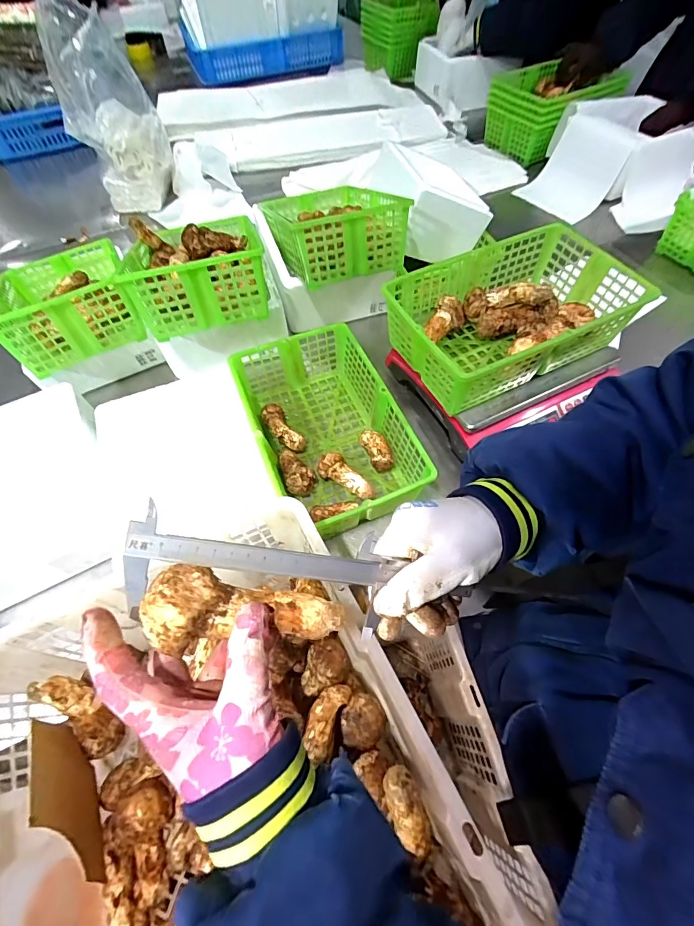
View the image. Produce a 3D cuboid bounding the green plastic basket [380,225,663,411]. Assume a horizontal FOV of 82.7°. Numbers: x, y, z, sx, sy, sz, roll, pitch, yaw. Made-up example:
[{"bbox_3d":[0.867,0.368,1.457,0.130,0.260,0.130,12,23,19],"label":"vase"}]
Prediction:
[{"bbox_3d":[0.250,-0.228,0.614,0.342,0.109,0.219,-21,63,-11],"label":"green plastic basket"}]

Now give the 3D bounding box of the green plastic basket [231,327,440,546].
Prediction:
[{"bbox_3d":[-0.035,-0.055,0.647,0.207,0.111,0.345,-21,63,-10],"label":"green plastic basket"}]

